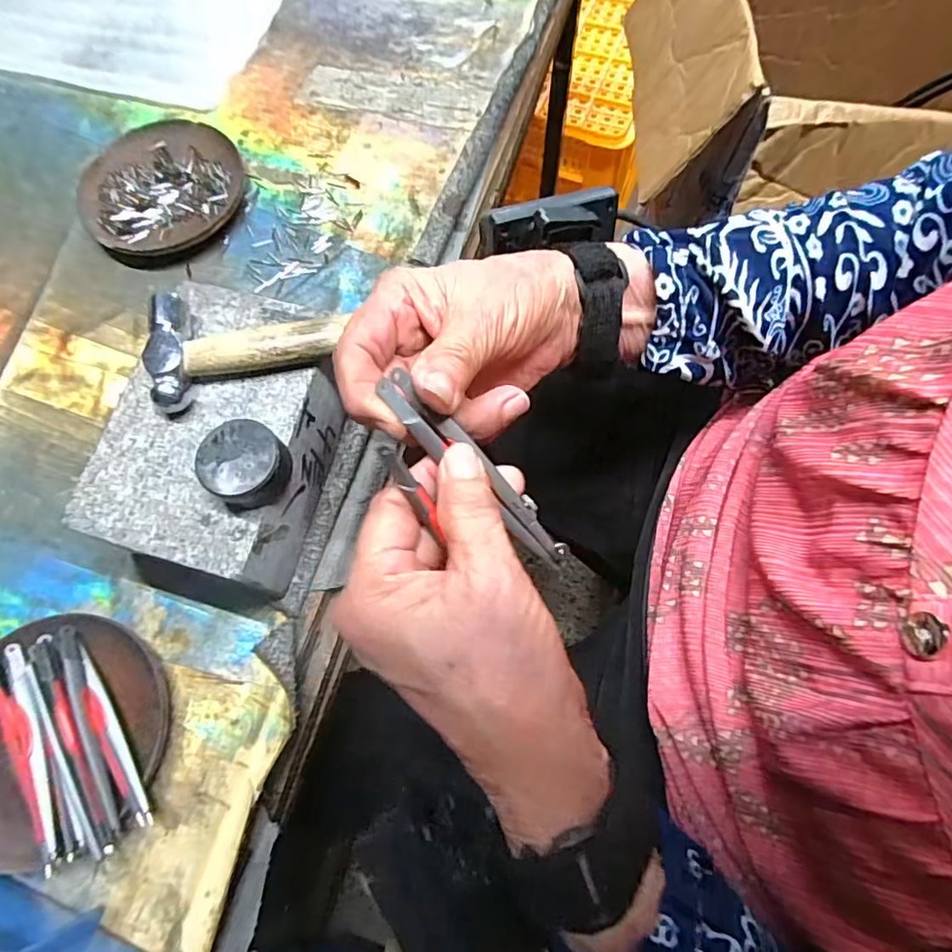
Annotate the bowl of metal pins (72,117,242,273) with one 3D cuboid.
[{"bbox_3d":[-0.225,-0.207,0.393,0.111,0.015,0.118,0,71,1],"label":"bowl of metal pins"}]

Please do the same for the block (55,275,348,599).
[{"bbox_3d":[-0.130,-0.022,0.303,0.107,0.062,0.152,17,72,7],"label":"block"}]

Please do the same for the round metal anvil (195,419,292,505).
[{"bbox_3d":[-0.107,-0.005,0.256,0.038,0.021,0.036,0,71,1],"label":"round metal anvil"}]

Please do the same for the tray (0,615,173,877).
[{"bbox_3d":[-0.218,0.132,0.275,0.113,0.020,0.110,0,71,1],"label":"tray"}]

